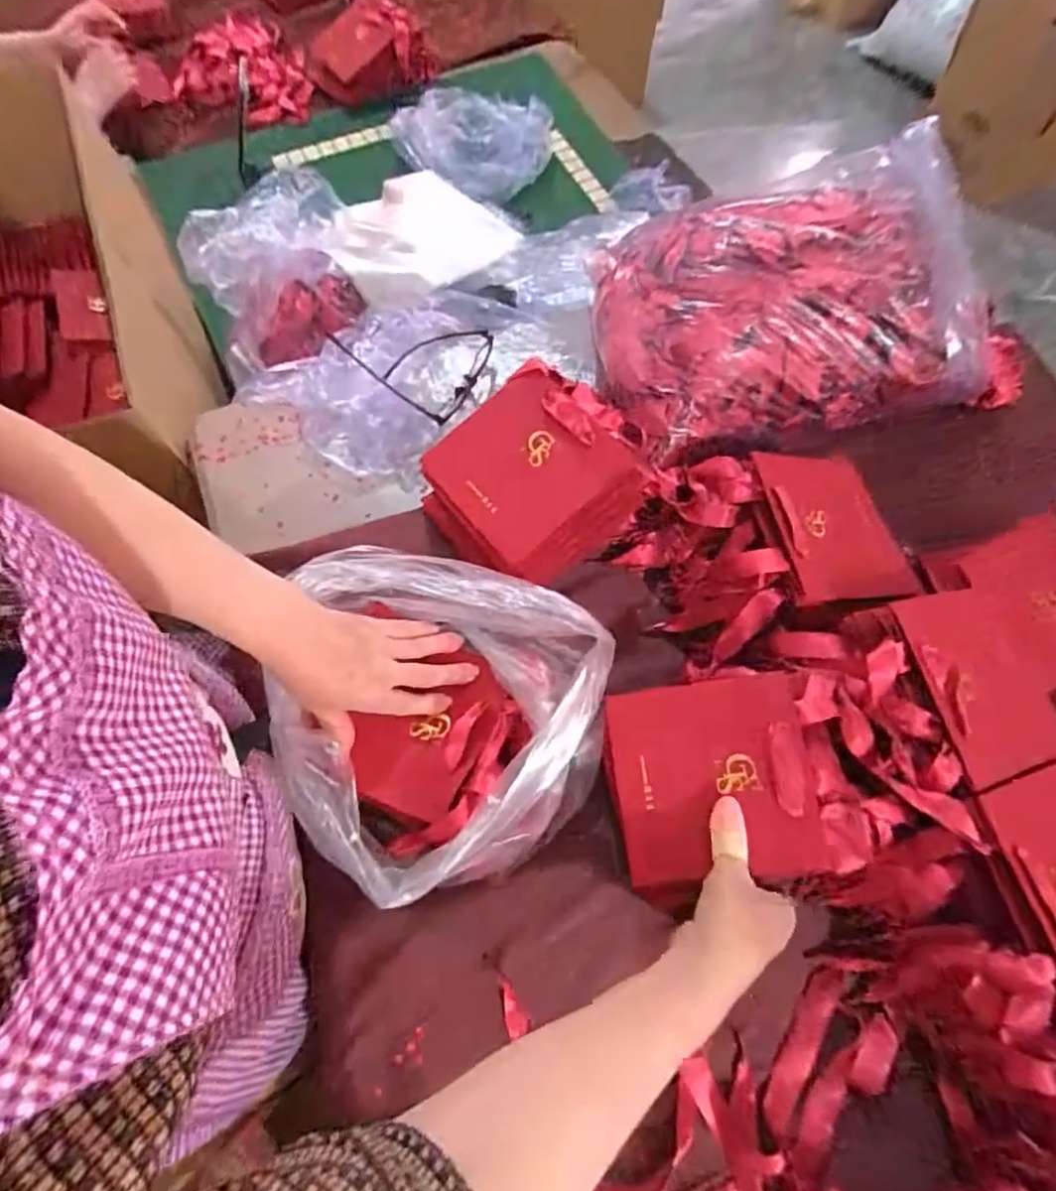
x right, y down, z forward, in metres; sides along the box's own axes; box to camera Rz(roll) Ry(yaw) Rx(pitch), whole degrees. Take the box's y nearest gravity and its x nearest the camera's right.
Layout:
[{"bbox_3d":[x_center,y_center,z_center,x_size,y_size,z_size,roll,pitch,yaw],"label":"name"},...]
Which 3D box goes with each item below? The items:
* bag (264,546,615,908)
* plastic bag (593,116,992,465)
[{"bbox_3d":[-0.075,0.100,0.462,0.252,0.130,0.214,19,67,6],"label":"bag"},{"bbox_3d":[0.250,-0.293,0.606,0.343,0.159,0.247,-7,67,-6],"label":"plastic bag"}]

